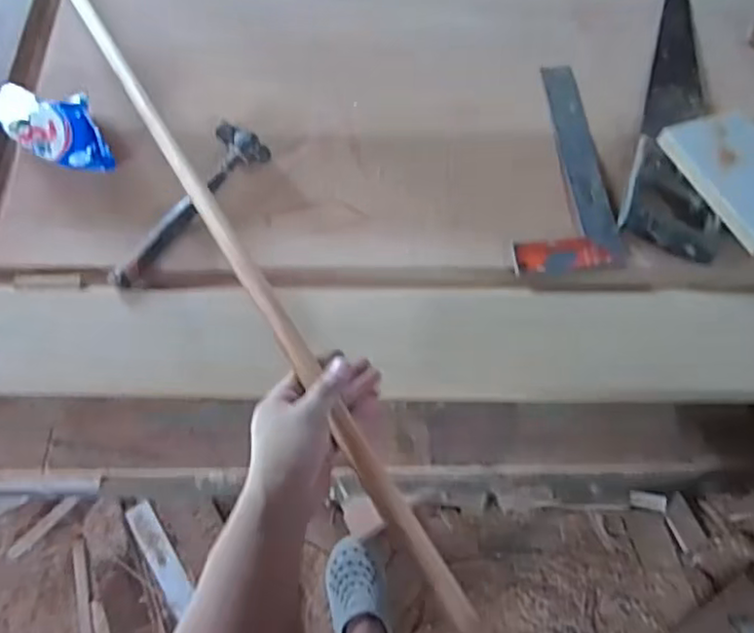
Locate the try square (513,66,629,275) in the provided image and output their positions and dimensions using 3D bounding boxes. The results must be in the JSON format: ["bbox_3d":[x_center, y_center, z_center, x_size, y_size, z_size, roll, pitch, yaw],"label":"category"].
[{"bbox_3d":[0.209,-0.183,0.772,0.121,0.013,0.292,-4,66,1],"label":"try square"}]

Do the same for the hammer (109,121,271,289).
[{"bbox_3d":[-0.226,-0.134,0.750,0.073,0.021,0.241,32,71,16],"label":"hammer"}]

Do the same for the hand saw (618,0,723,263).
[{"bbox_3d":[0.378,-0.273,0.804,0.098,0.025,0.457,13,67,8],"label":"hand saw"}]

